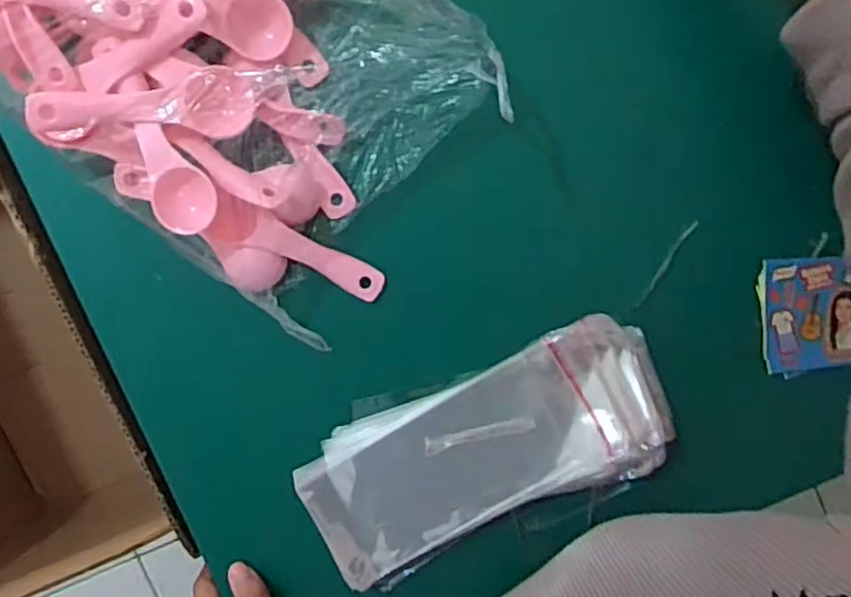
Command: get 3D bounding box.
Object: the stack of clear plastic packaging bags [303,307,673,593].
[{"bbox_3d":[0.037,0.089,0.396,0.212,0.033,0.097,-25,95,0],"label":"stack of clear plastic packaging bags"}]

